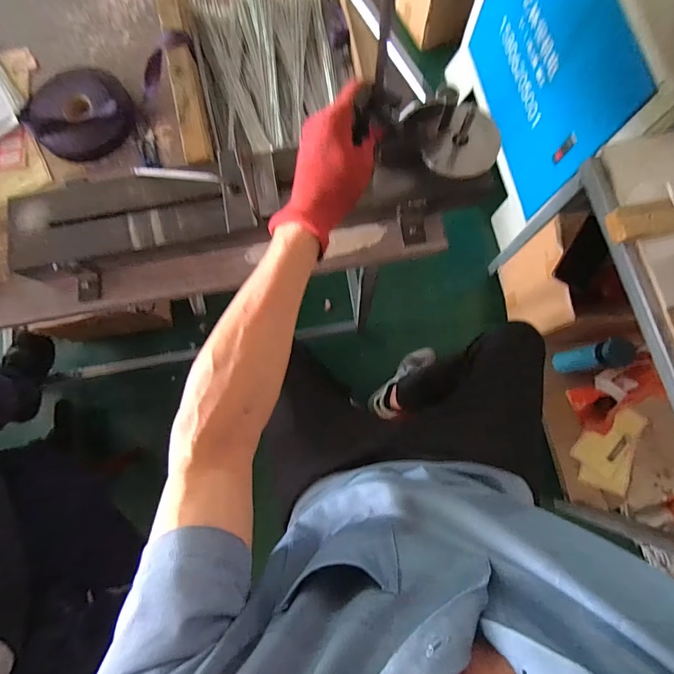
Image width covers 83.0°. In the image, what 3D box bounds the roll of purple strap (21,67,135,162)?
[{"bbox_3d":[-0.353,-0.313,0.524,0.148,0.048,0.136,0,80,1],"label":"roll of purple strap"}]

